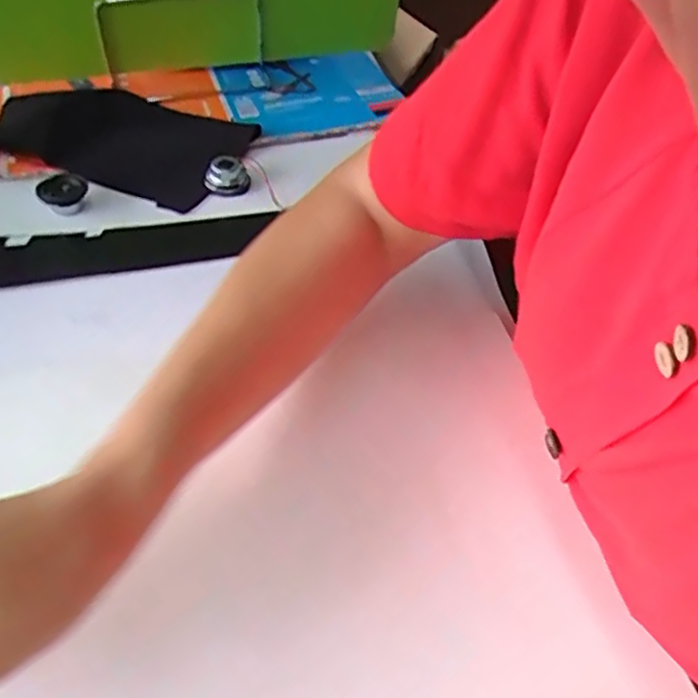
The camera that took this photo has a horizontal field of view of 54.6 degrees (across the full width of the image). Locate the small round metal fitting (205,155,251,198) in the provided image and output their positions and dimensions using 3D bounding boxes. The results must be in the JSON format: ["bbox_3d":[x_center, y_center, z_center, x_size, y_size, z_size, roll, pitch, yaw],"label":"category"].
[{"bbox_3d":[-0.095,-0.136,0.525,0.033,0.019,0.033,1,47,-1],"label":"small round metal fitting"}]

